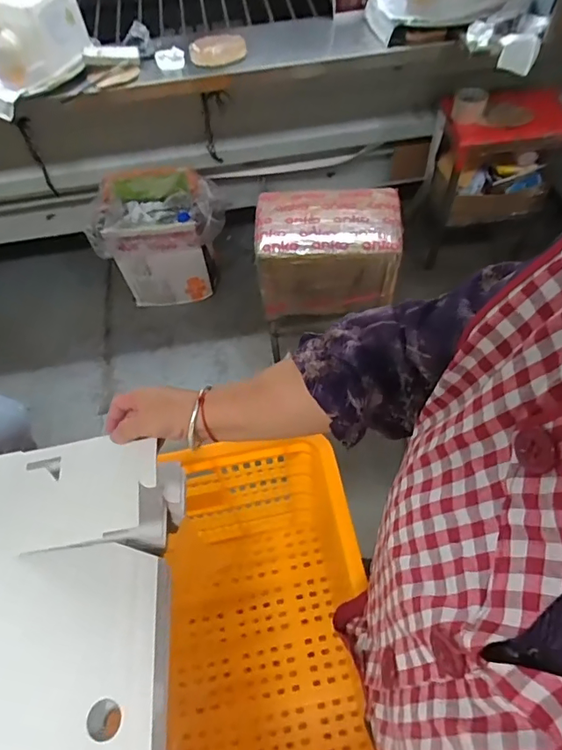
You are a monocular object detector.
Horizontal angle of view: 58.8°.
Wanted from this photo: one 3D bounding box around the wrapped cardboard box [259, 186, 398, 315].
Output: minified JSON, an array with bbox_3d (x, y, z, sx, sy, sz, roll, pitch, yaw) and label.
[{"bbox_3d":[0.119,-0.313,1.312,0.349,0.231,0.248,-1,51,2],"label":"wrapped cardboard box"}]

